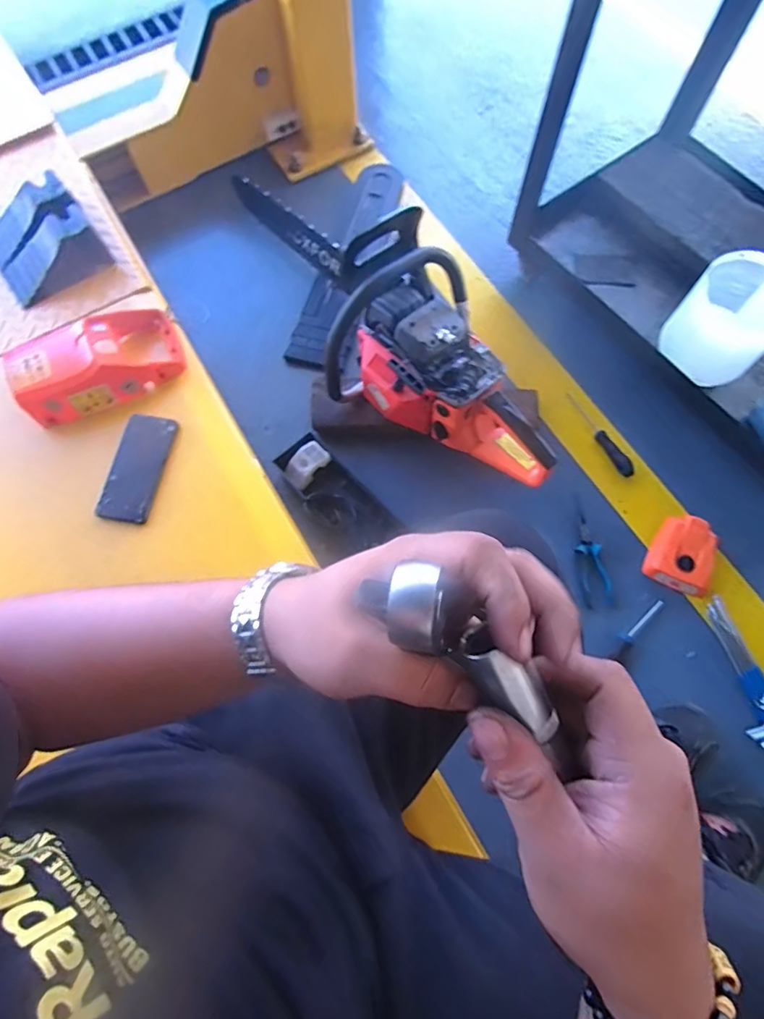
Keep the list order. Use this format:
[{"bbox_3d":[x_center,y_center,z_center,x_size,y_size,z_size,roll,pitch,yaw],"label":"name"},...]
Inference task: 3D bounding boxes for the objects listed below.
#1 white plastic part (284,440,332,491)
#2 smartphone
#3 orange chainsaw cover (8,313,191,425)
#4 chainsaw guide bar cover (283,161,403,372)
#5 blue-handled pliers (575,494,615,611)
[{"bbox_3d":[-0.138,-0.083,0.944,0.083,0.019,0.059,-44,84,3],"label":"white plastic part"},{"bbox_3d":[-0.359,-0.062,0.758,0.075,0.011,0.164,13,73,-2],"label":"smartphone"},{"bbox_3d":[-0.437,-0.226,0.791,0.244,0.066,0.130,-24,72,-7],"label":"orange chainsaw cover"},{"bbox_3d":[-0.067,-0.545,1.100,0.106,0.044,0.570,16,72,7],"label":"chainsaw guide bar cover"},{"bbox_3d":[0.353,0.072,0.883,0.047,0.012,0.185,-11,69,14],"label":"blue-handled pliers"}]

